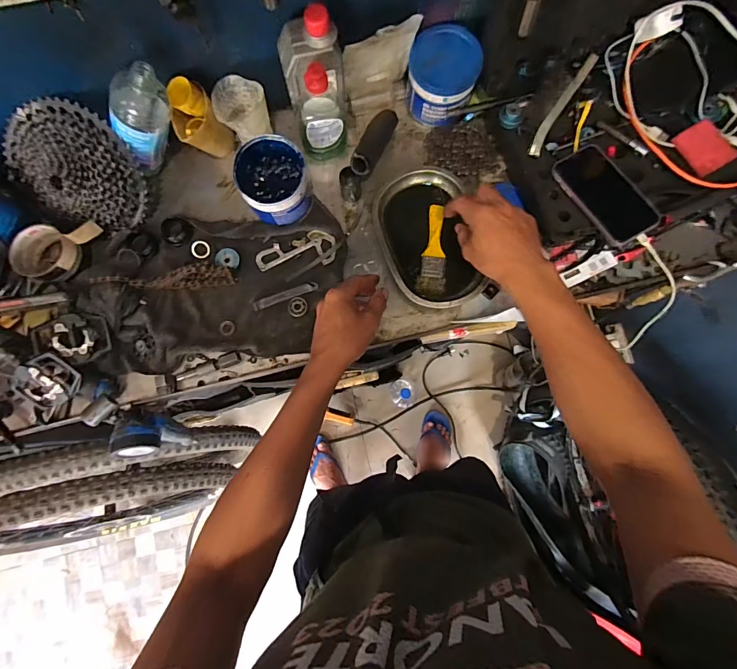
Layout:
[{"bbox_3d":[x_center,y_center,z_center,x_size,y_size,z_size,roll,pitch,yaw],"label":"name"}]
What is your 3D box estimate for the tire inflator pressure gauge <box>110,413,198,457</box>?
[{"bbox_3d":[-0.335,0.156,0.628,0.050,0.176,0.067,-7,82,0],"label":"tire inflator pressure gauge"}]

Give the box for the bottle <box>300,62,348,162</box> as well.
[{"bbox_3d":[-0.072,-0.319,0.568,0.077,0.159,0.047,-7,82,0],"label":"bottle"}]

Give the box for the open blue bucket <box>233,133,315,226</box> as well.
[{"bbox_3d":[-0.138,-0.226,0.585,0.094,0.089,0.103,0,82,1],"label":"open blue bucket"}]

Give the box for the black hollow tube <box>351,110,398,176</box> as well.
[{"bbox_3d":[0.009,-0.297,0.600,0.034,0.036,0.141,20,56,4],"label":"black hollow tube"}]

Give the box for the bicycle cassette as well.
[{"bbox_3d":[-0.424,-0.239,0.558,0.195,0.051,0.159,23,116,-13],"label":"bicycle cassette"}]

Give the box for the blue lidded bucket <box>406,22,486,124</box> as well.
[{"bbox_3d":[0.113,-0.390,0.599,0.099,0.088,0.102,0,82,1],"label":"blue lidded bucket"}]

